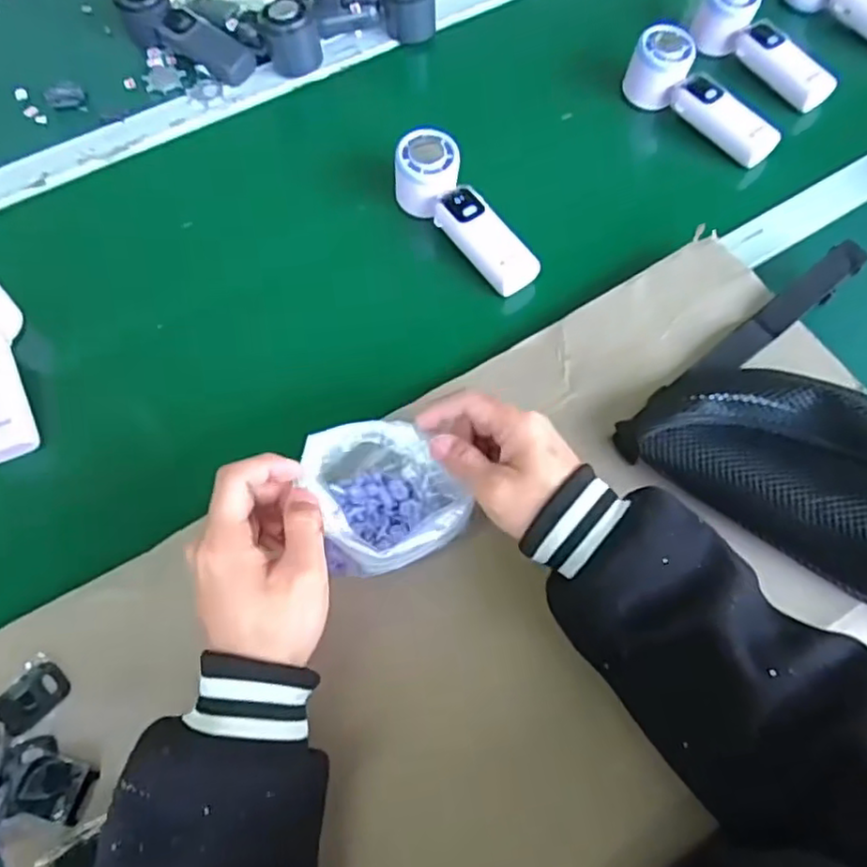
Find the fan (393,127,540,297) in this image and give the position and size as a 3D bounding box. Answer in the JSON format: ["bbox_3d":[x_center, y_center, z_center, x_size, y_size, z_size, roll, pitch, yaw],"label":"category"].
[{"bbox_3d":[0.025,-0.193,0.573,0.057,0.047,0.159,-31,68,-15],"label":"fan"}]

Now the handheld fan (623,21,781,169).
[{"bbox_3d":[0.262,-0.327,0.636,0.048,0.062,0.163,-37,69,-17],"label":"handheld fan"}]

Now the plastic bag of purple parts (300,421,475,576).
[{"bbox_3d":[-0.033,0.041,0.425,0.090,0.058,0.093,-32,68,-15],"label":"plastic bag of purple parts"}]

